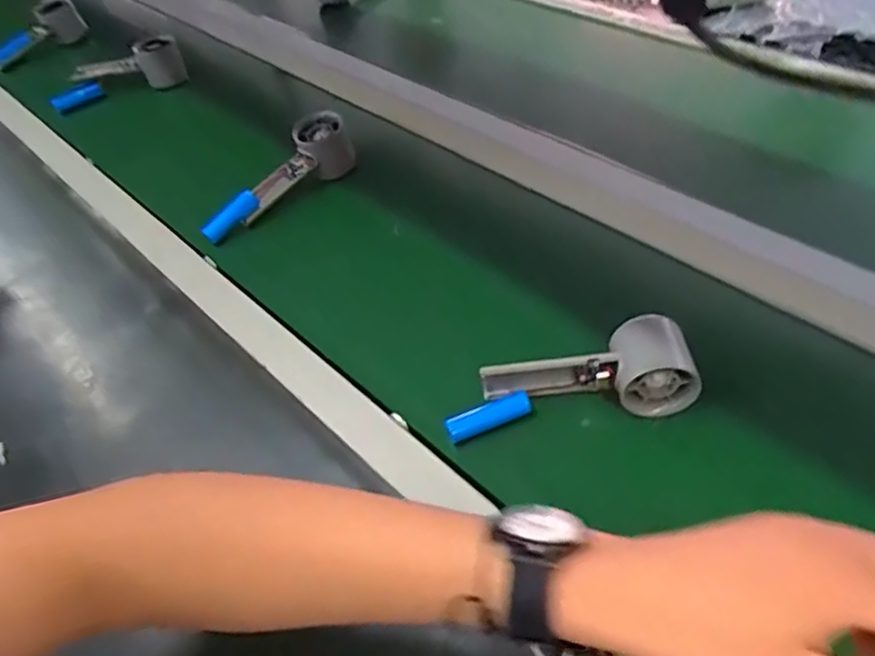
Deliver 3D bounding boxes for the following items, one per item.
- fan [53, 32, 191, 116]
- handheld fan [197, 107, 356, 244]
[{"bbox_3d":[-0.434,-0.336,0.927,0.180,0.081,0.052,-19,47,11],"label":"fan"},{"bbox_3d":[-0.173,-0.154,0.733,0.185,0.066,0.044,-44,58,-14],"label":"handheld fan"}]

